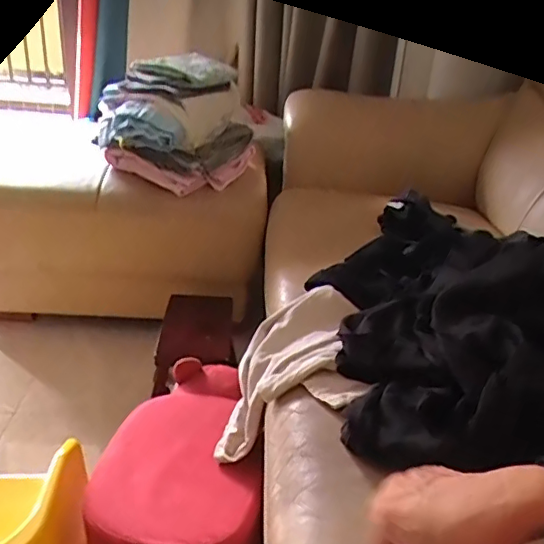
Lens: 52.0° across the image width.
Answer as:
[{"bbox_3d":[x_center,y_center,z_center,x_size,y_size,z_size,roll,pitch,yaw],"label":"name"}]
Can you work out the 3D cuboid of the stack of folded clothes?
[{"bbox_3d":[-0.216,-0.373,1.373,0.297,0.292,0.408,26,34,35],"label":"stack of folded clothes"}]

